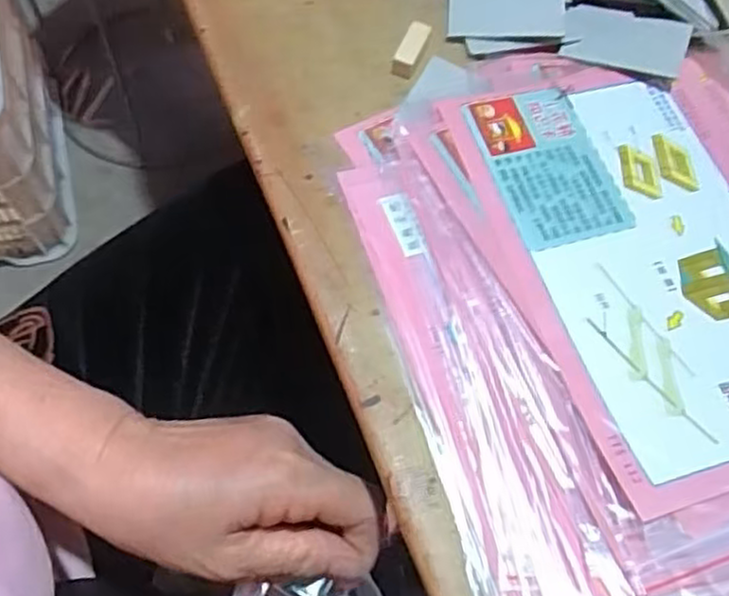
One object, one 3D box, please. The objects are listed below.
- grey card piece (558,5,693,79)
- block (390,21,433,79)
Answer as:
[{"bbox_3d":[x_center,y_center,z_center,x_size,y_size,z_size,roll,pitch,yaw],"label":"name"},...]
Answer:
[{"bbox_3d":[0.136,-0.136,0.378,0.061,0.008,0.033,18,65,7],"label":"grey card piece"},{"bbox_3d":[0.025,-0.128,0.373,0.012,0.009,0.034,19,65,8],"label":"block"}]

